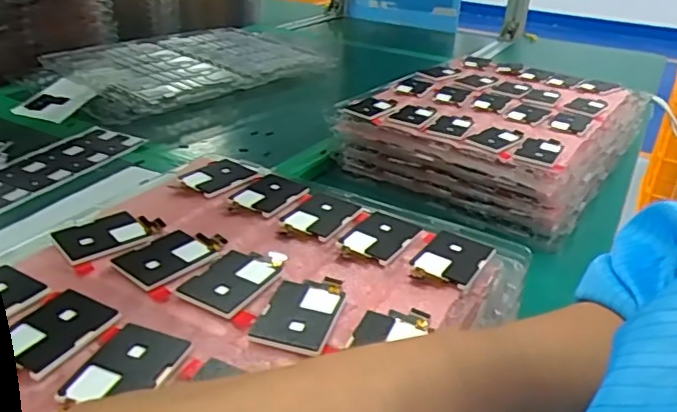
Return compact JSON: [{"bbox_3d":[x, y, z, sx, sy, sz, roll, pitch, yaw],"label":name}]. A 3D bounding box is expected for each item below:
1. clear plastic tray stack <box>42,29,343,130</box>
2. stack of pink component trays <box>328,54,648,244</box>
[{"bbox_3d":[-0.208,-0.195,0.812,0.243,0.050,0.415,22,33,32],"label":"clear plastic tray stack"},{"bbox_3d":[0.182,-0.090,0.669,0.255,0.084,0.311,20,32,29],"label":"stack of pink component trays"}]

